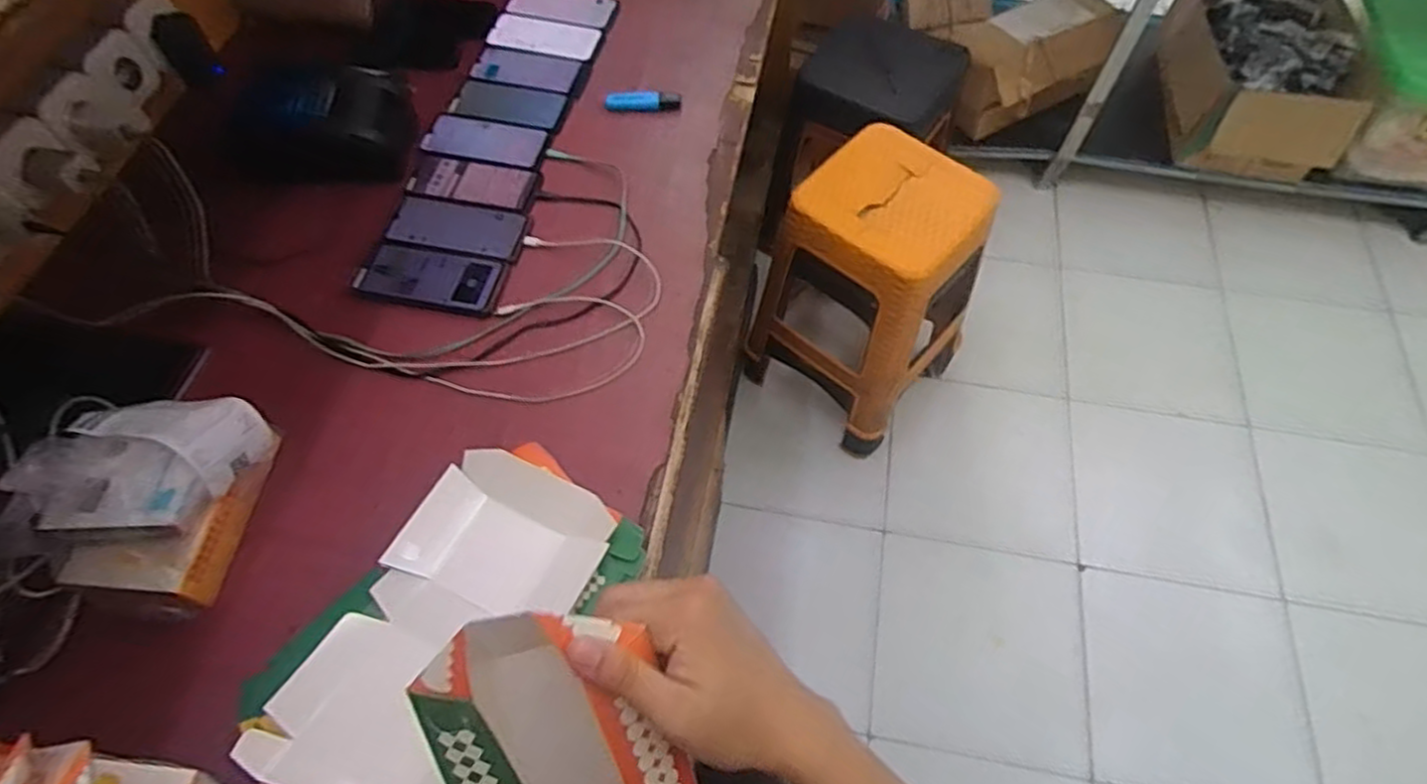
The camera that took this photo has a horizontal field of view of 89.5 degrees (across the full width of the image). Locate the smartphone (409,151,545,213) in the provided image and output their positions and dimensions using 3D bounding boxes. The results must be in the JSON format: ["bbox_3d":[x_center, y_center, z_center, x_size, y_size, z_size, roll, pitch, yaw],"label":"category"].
[{"bbox_3d":[-0.315,-0.277,0.943,0.173,0.014,0.067,9,62,7],"label":"smartphone"}]

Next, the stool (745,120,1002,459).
[{"bbox_3d":[0.308,-0.181,1.470,0.338,0.573,0.331,38,67,19],"label":"stool"}]

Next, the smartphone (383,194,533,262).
[{"bbox_3d":[-0.320,-0.208,0.906,0.175,0.015,0.092,13,62,9],"label":"smartphone"}]

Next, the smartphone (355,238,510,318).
[{"bbox_3d":[-0.337,-0.140,0.863,0.170,0.016,0.084,11,62,3],"label":"smartphone"}]

